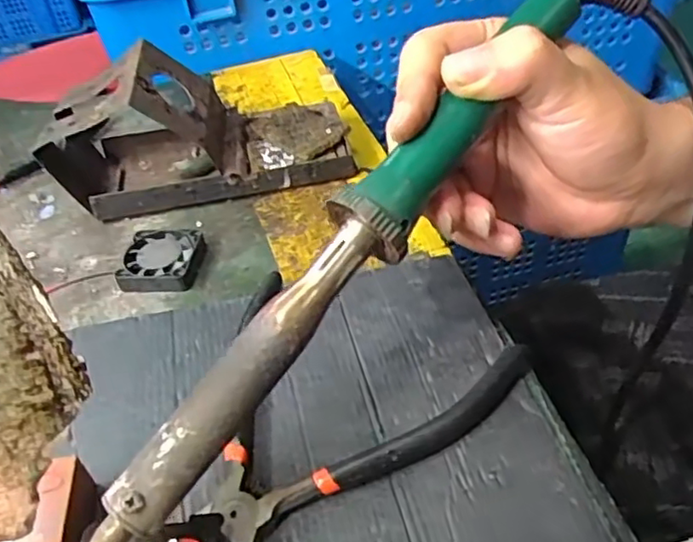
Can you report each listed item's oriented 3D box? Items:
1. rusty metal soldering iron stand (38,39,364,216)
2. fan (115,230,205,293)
[{"bbox_3d":[-0.089,-0.091,0.403,0.174,0.079,0.084,-9,42,-4],"label":"rusty metal soldering iron stand"},{"bbox_3d":[-0.102,-0.007,0.362,0.041,0.011,0.040,2,42,8],"label":"fan"}]

